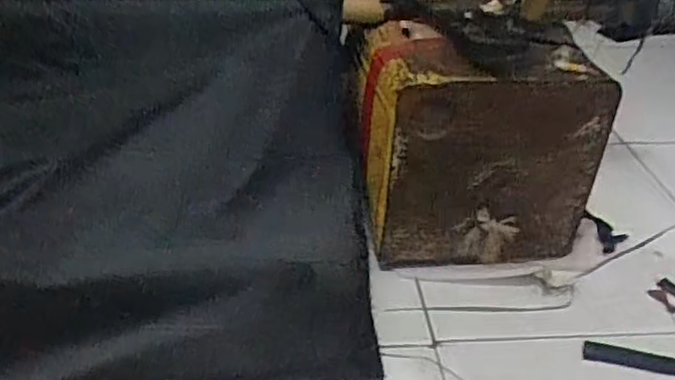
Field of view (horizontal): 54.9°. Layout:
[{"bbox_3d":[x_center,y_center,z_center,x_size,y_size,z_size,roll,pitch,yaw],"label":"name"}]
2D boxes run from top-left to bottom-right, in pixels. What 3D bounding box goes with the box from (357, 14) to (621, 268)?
[{"bbox_3d":[0.153,-0.051,0.760,0.253,0.247,0.169,-2,35,-11],"label":"box"}]

